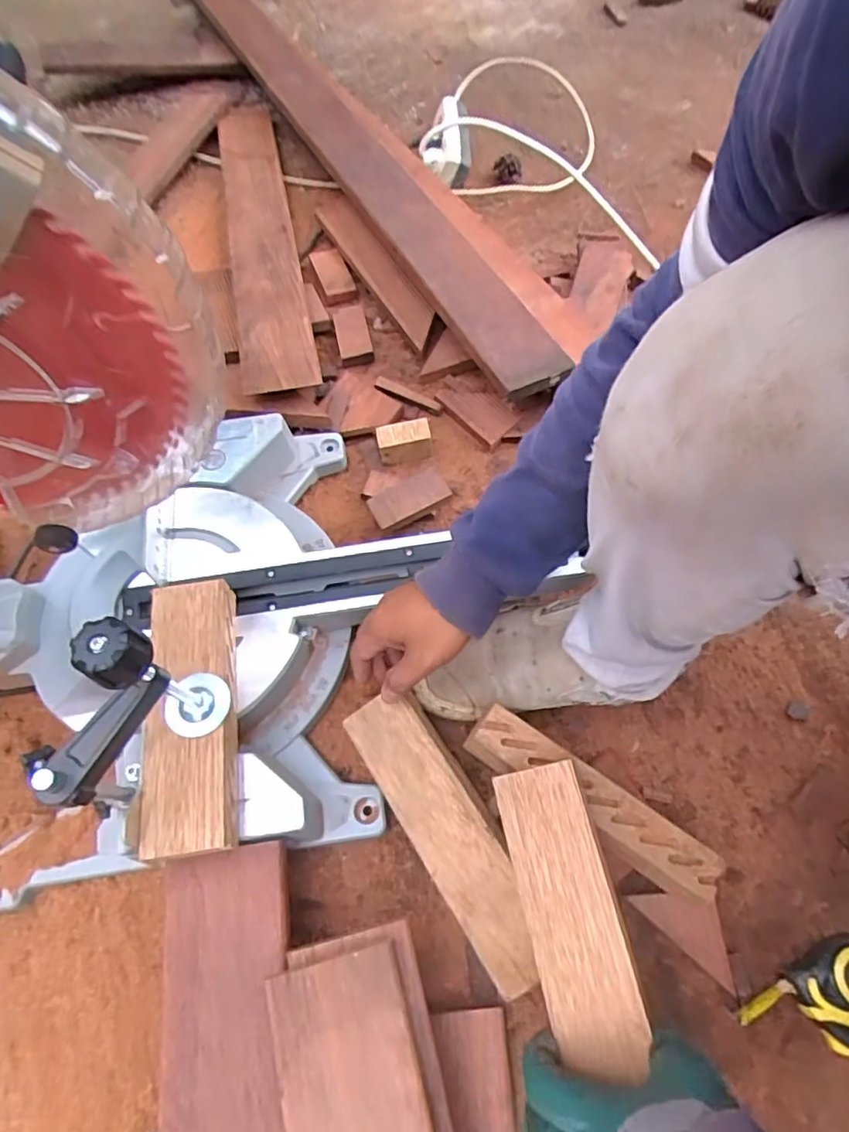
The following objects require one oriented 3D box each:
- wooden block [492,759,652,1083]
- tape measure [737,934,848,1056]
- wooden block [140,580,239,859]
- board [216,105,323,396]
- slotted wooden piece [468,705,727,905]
[{"bbox_3d":[0.099,0.231,0.421,0.061,0.019,0.176,-18,65,10],"label":"wooden block"},{"bbox_3d":[0.315,0.341,0.474,0.120,0.049,0.065,-30,66,-13],"label":"tape measure"},{"bbox_3d":[-0.187,0.118,0.499,0.066,0.041,0.211,-8,63,-2],"label":"wooden block"},{"bbox_3d":[-0.225,-0.462,0.829,0.089,0.027,0.617,-12,63,-4],"label":"board"},{"bbox_3d":[0.134,0.187,0.488,0.211,0.023,0.042,30,68,16],"label":"slotted wooden piece"}]

